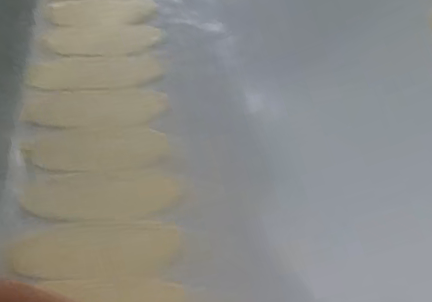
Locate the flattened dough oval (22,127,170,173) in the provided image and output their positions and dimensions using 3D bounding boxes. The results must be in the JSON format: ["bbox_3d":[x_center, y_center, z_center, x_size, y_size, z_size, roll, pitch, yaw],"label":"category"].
[{"bbox_3d":[-0.164,-0.004,0.775,0.191,0.004,0.079,-1,49,0],"label":"flattened dough oval"}]

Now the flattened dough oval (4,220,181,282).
[{"bbox_3d":[-0.143,0.116,0.663,0.195,0.007,0.077,-7,49,-5],"label":"flattened dough oval"}]

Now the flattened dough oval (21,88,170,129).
[{"bbox_3d":[-0.178,-0.063,0.834,0.207,0.006,0.079,-4,49,-3],"label":"flattened dough oval"}]

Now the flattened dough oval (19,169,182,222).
[{"bbox_3d":[-0.147,0.056,0.719,0.195,0.004,0.076,-3,49,-2],"label":"flattened dough oval"}]

